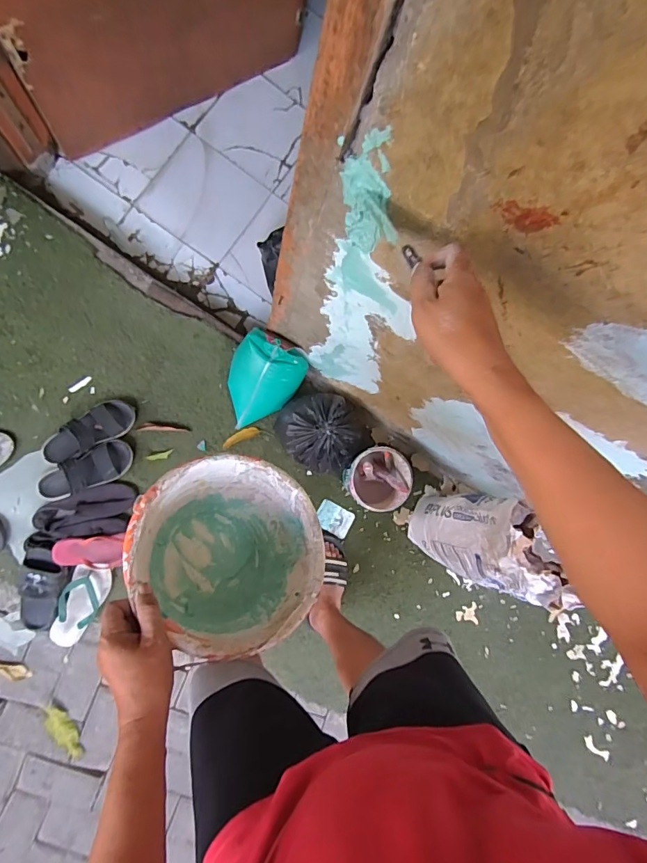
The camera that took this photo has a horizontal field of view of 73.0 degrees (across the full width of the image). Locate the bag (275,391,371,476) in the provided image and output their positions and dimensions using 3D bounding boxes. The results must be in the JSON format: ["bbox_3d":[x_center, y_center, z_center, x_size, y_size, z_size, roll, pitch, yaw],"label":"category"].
[{"bbox_3d":[0.011,-0.009,1.224,0.242,0.141,0.244,-44,94,-10],"label":"bag"}]

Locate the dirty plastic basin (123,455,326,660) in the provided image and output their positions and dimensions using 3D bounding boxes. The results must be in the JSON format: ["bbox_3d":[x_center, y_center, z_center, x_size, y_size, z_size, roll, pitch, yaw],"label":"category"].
[{"bbox_3d":[-0.142,0.172,0.606,0.244,0.163,0.244,11,63,-23],"label":"dirty plastic basin"}]

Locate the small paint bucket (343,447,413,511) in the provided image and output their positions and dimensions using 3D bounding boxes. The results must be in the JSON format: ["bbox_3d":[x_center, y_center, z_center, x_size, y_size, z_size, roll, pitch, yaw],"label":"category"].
[{"bbox_3d":[0.145,0.126,1.211,0.161,0.139,0.166,1,86,-10],"label":"small paint bucket"}]

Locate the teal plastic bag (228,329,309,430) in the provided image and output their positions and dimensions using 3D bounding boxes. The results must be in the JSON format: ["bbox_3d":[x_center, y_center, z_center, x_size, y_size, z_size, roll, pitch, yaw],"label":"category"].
[{"bbox_3d":[-0.171,-0.125,1.170,0.192,0.153,0.234,29,82,-7],"label":"teal plastic bag"}]

